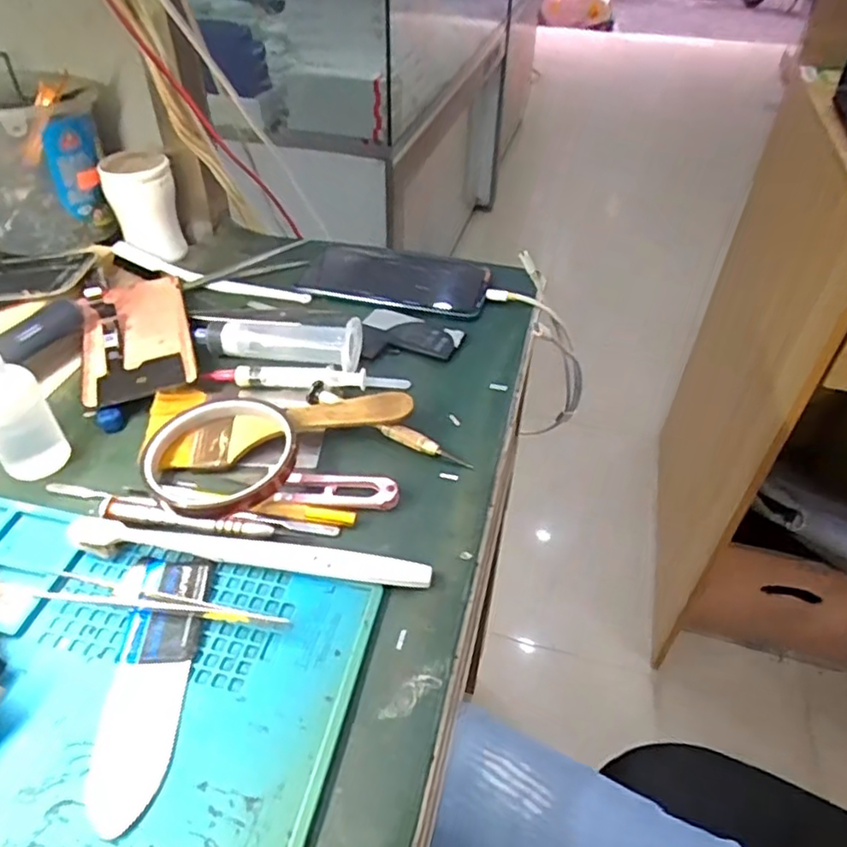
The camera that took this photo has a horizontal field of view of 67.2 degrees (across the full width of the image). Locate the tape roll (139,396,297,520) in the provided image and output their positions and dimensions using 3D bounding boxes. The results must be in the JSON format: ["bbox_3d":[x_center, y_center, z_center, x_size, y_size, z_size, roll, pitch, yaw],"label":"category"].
[{"bbox_3d":[-0.116,0.017,0.370,0.081,0.016,0.085,1,43,-1],"label":"tape roll"}]

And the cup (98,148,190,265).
[{"bbox_3d":[-0.237,-0.184,0.541,0.052,0.073,0.050,-18,47,-21],"label":"cup"}]

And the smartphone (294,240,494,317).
[{"bbox_3d":[-0.024,-0.125,0.538,0.157,0.010,0.078,12,44,10],"label":"smartphone"}]

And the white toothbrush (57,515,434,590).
[{"bbox_3d":[-0.090,0.067,0.326,0.187,0.010,0.019,7,44,4],"label":"white toothbrush"}]

